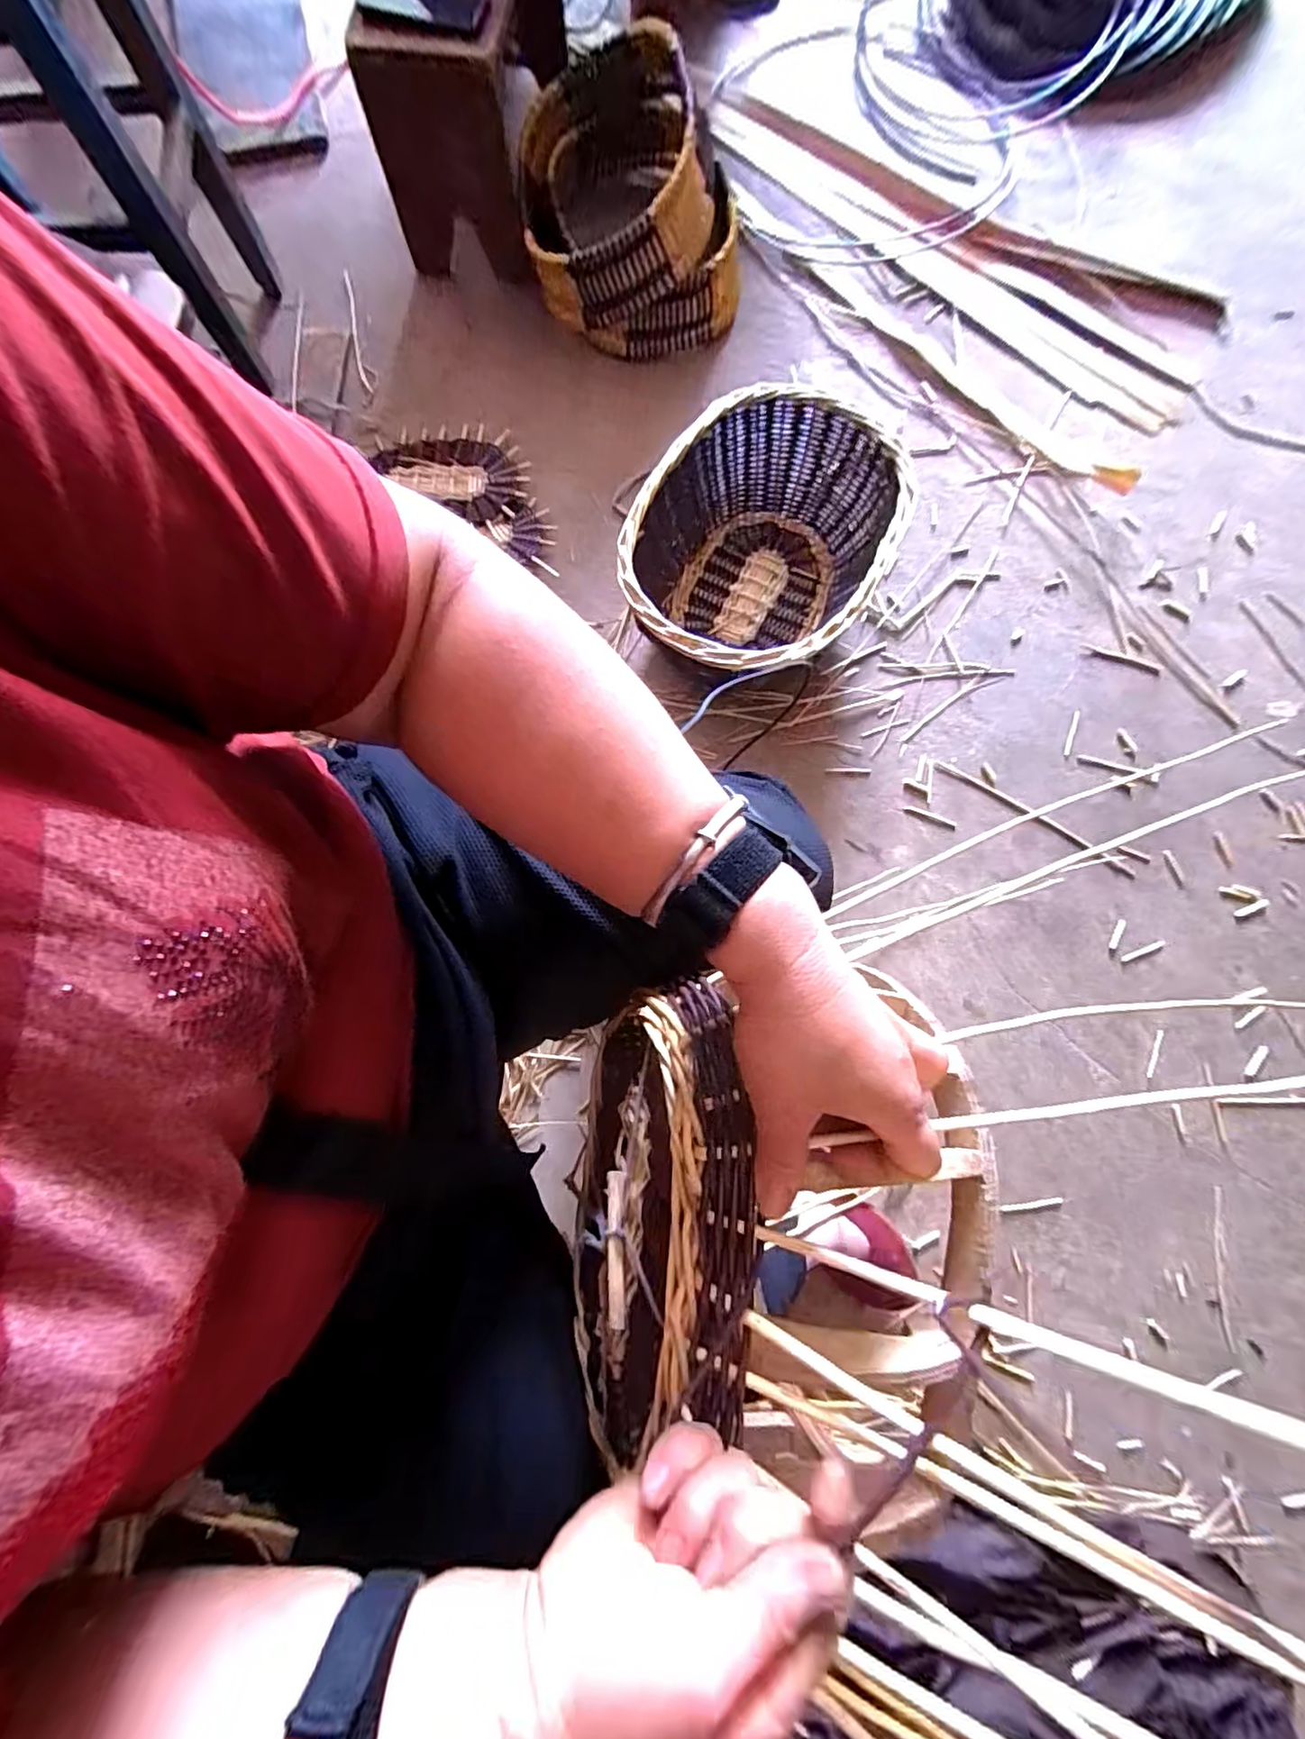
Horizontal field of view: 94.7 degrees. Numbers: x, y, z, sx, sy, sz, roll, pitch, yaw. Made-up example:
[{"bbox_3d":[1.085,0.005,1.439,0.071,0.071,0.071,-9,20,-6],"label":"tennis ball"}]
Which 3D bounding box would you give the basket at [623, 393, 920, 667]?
[{"bbox_3d":[0.140,-0.423,0.820,0.311,0.178,0.390,28,81,3],"label":"basket"}]

